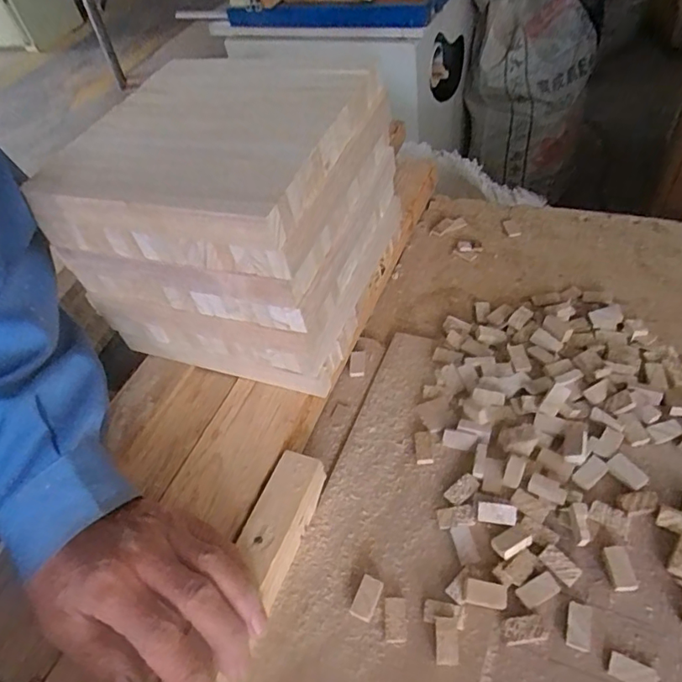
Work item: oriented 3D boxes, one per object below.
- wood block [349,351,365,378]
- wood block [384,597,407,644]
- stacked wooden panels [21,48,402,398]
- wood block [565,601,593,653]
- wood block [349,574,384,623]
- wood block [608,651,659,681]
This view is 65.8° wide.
[{"bbox_3d":[0.015,0.022,0.494,0.014,0.005,0.029,-3,50,9],"label":"wood block"},{"bbox_3d":[0.036,0.184,0.348,0.015,0.004,0.026,-4,50,8],"label":"wood block"},{"bbox_3d":[-0.083,-0.106,0.467,0.206,0.197,0.213,12,53,20],"label":"stacked wooden panels"},{"bbox_3d":[0.151,0.180,0.333,0.015,0.006,0.026,9,52,18],"label":"wood block"},{"bbox_3d":[0.017,0.174,0.356,0.015,0.011,0.027,14,54,22],"label":"wood block"},{"bbox_3d":[0.175,0.199,0.316,0.026,0.004,0.015,19,56,25],"label":"wood block"}]

